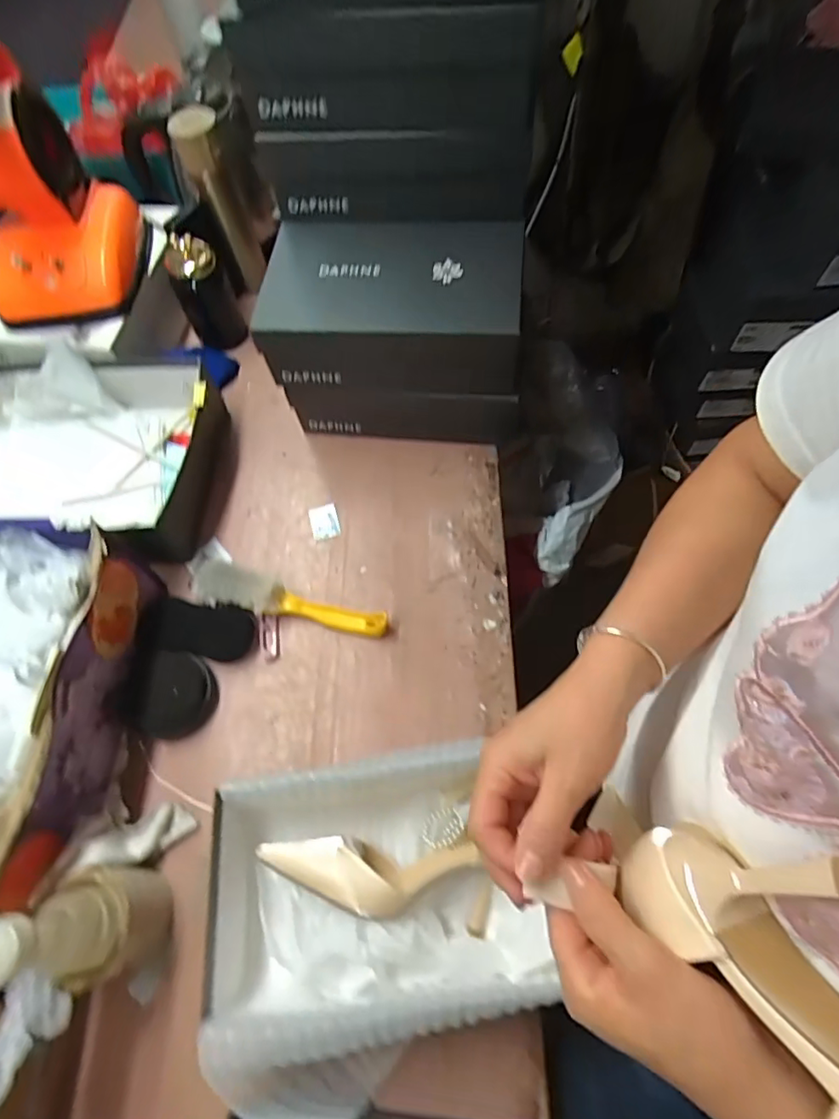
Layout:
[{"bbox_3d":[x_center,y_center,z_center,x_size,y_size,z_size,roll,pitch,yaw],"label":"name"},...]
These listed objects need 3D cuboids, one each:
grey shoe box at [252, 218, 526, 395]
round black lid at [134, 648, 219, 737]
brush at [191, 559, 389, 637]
[{"bbox_3d":[-0.030,-0.307,0.663,0.296,0.098,0.177,3,65,5],"label":"grey shoe box"},{"bbox_3d":[-0.276,0.149,0.620,0.080,0.031,0.095,-7,64,0],"label":"round black lid"},{"bbox_3d":[-0.159,0.050,0.650,0.245,0.050,0.042,15,66,-3],"label":"brush"}]

